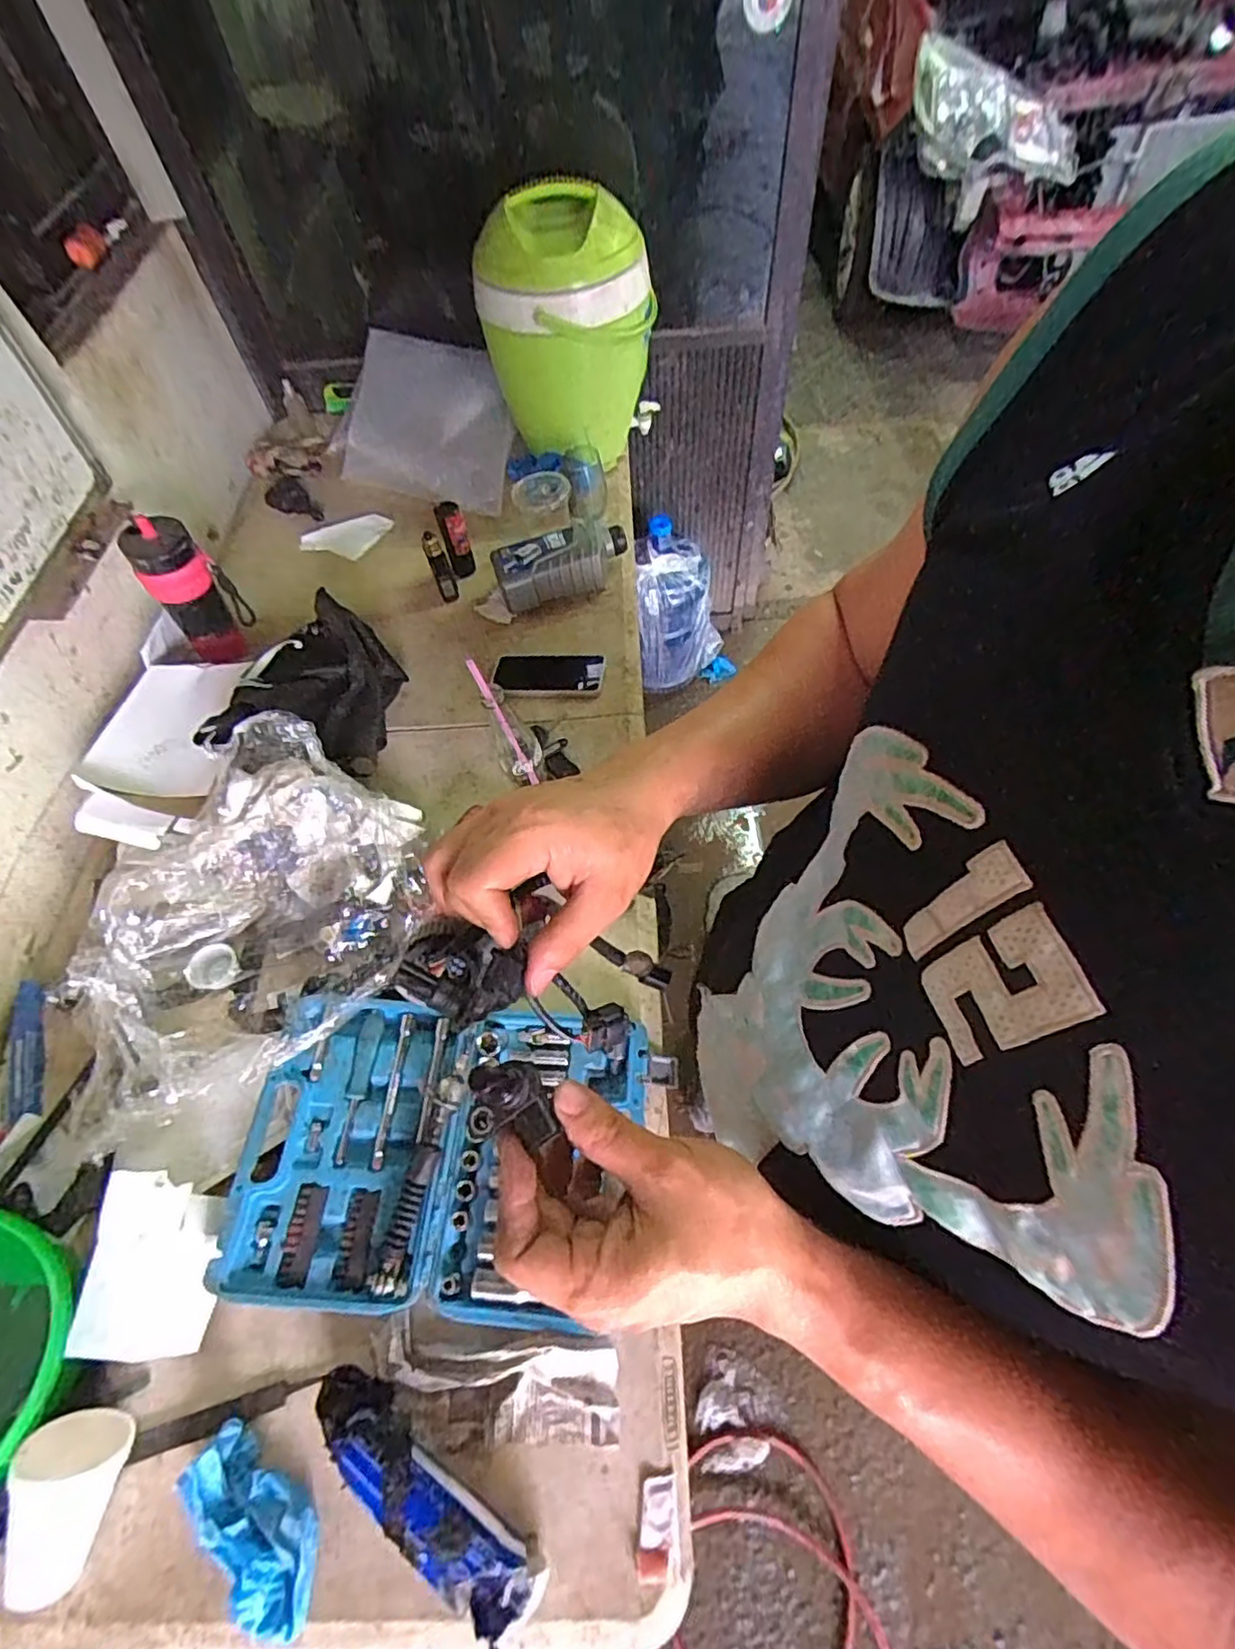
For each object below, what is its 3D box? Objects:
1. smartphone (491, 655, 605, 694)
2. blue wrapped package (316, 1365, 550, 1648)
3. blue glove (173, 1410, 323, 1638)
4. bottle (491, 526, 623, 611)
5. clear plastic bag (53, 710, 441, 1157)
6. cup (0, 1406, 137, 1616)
[{"bbox_3d":[-0.103,-0.227,0.993,0.165,0.008,0.087,-1,54,5],"label":"smartphone"},{"bbox_3d":[-0.160,0.539,0.531,0.228,0.044,0.060,31,66,20],"label":"blue wrapped package"},{"bbox_3d":[-0.295,0.571,0.536,0.144,0.030,0.070,31,66,20],"label":"blue glove"},{"bbox_3d":[-0.083,-0.415,1.062,0.221,0.077,0.098,-17,60,-6],"label":"bottle"},{"bbox_3d":[-0.424,0.095,0.759,0.393,0.125,0.385,-19,60,-7],"label":"clear plastic bag"},{"bbox_3d":[-0.434,0.543,0.526,0.066,0.069,0.114,-2,59,3],"label":"cup"}]

